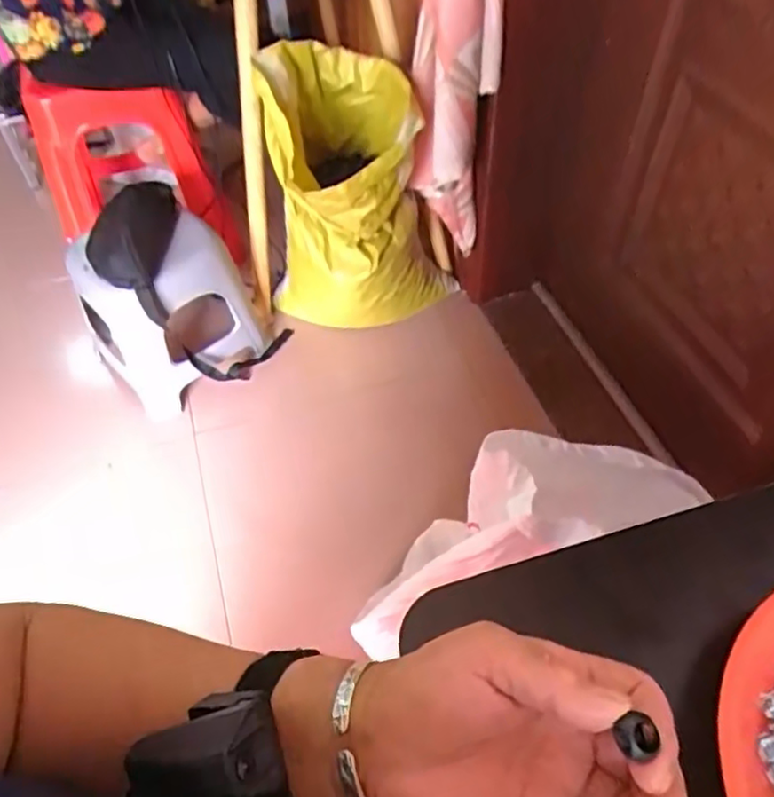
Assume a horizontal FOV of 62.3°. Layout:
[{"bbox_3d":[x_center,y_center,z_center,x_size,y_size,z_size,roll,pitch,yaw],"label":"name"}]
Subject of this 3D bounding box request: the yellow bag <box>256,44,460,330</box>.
[{"bbox_3d":[-0.055,-0.399,1.288,0.390,0.550,0.367,-4,52,-1],"label":"yellow bag"}]

